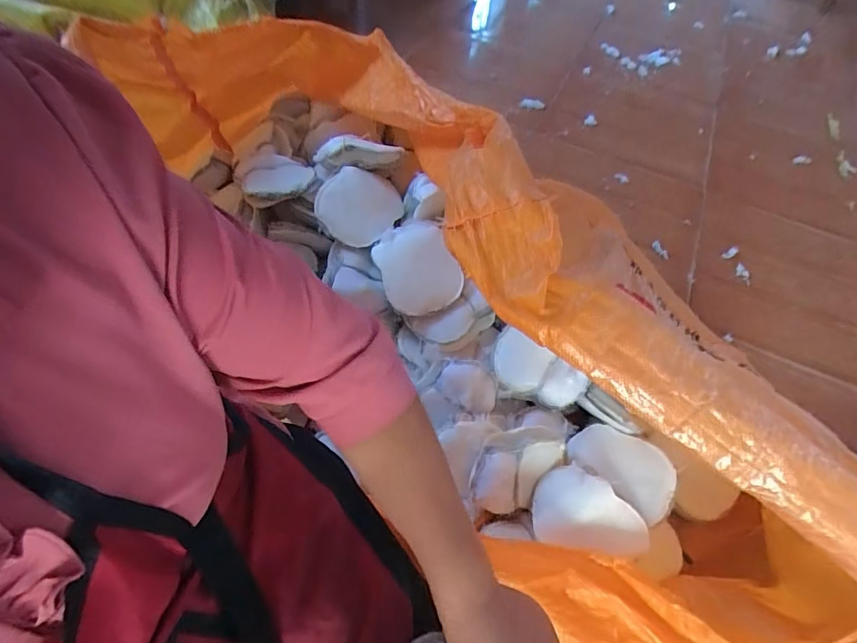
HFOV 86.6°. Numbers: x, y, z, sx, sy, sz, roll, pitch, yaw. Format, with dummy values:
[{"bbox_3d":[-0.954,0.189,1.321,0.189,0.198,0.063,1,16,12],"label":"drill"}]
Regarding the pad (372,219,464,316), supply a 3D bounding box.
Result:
[{"bbox_3d":[-0.020,-0.097,0.855,0.140,0.023,0.166,-26,92,9],"label":"pad"}]

